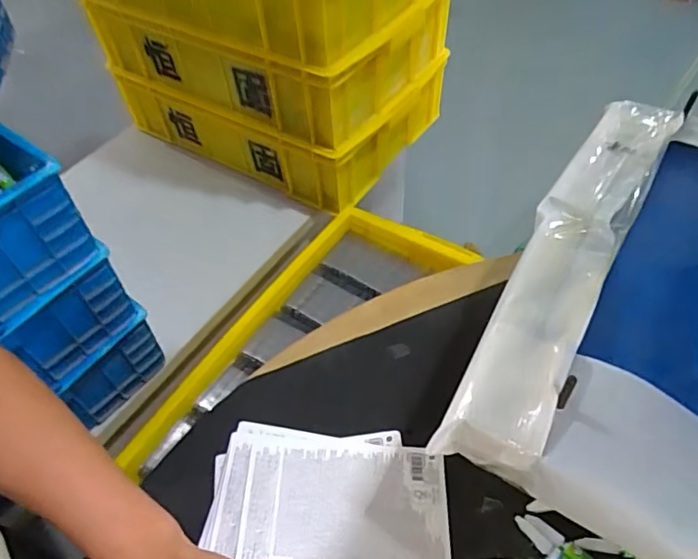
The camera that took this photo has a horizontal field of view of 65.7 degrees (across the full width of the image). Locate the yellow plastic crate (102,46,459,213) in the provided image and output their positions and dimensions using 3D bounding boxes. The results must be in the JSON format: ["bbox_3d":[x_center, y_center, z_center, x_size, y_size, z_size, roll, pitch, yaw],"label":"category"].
[{"bbox_3d":[-0.130,-0.371,1.081,0.542,0.157,0.364,28,59,23],"label":"yellow plastic crate"}]

